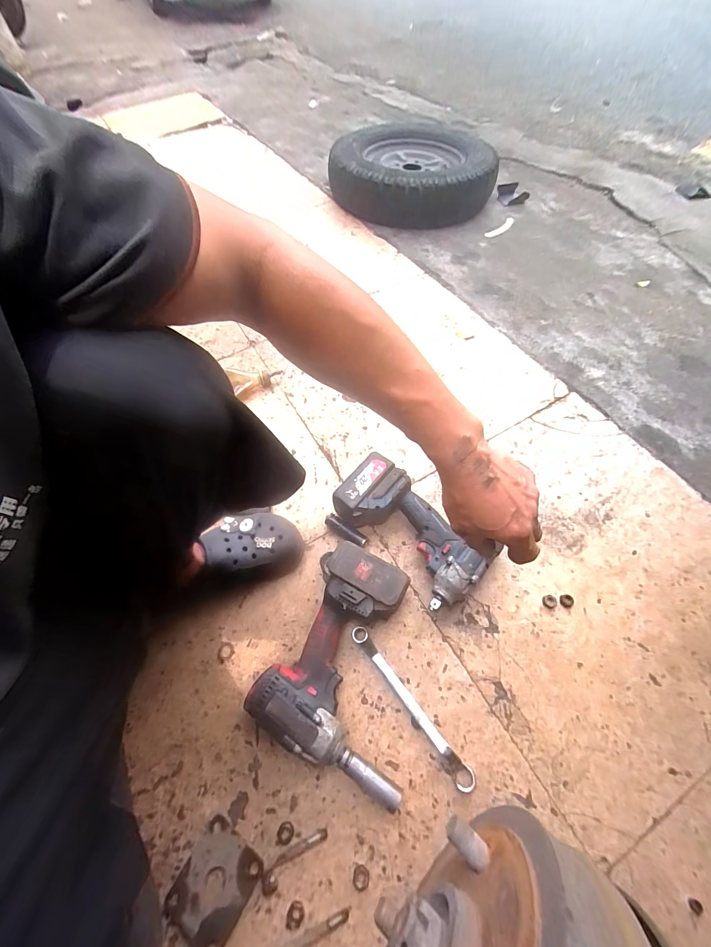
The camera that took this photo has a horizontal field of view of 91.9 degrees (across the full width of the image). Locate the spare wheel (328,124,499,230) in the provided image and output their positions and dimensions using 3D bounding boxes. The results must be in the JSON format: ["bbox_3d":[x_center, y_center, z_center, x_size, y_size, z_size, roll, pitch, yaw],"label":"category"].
[{"bbox_3d":[0.149,-0.943,1.069,0.400,0.134,0.448,-26,63,-9],"label":"spare wheel"}]

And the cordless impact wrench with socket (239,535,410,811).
[{"bbox_3d":[0.000,0.240,0.453,0.201,0.079,0.248,20,65,15],"label":"cordless impact wrench with socket"}]

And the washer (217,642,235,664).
[{"bbox_3d":[-0.189,0.258,0.496,0.026,0.004,0.022,-34,64,-14],"label":"washer"}]

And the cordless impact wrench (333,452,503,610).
[{"bbox_3d":[0.086,0.086,0.531,0.240,0.078,0.133,37,70,21],"label":"cordless impact wrench"}]

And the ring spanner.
[{"bbox_3d":[0.069,0.298,0.450,0.021,0.017,0.218,-36,65,-15],"label":"ring spanner"}]

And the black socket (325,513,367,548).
[{"bbox_3d":[-0.016,0.094,0.566,0.080,0.022,0.019,32,68,19],"label":"black socket"}]

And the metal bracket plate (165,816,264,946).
[{"bbox_3d":[-0.157,0.456,0.379,0.077,0.015,0.087,28,67,18],"label":"metal bracket plate"}]

